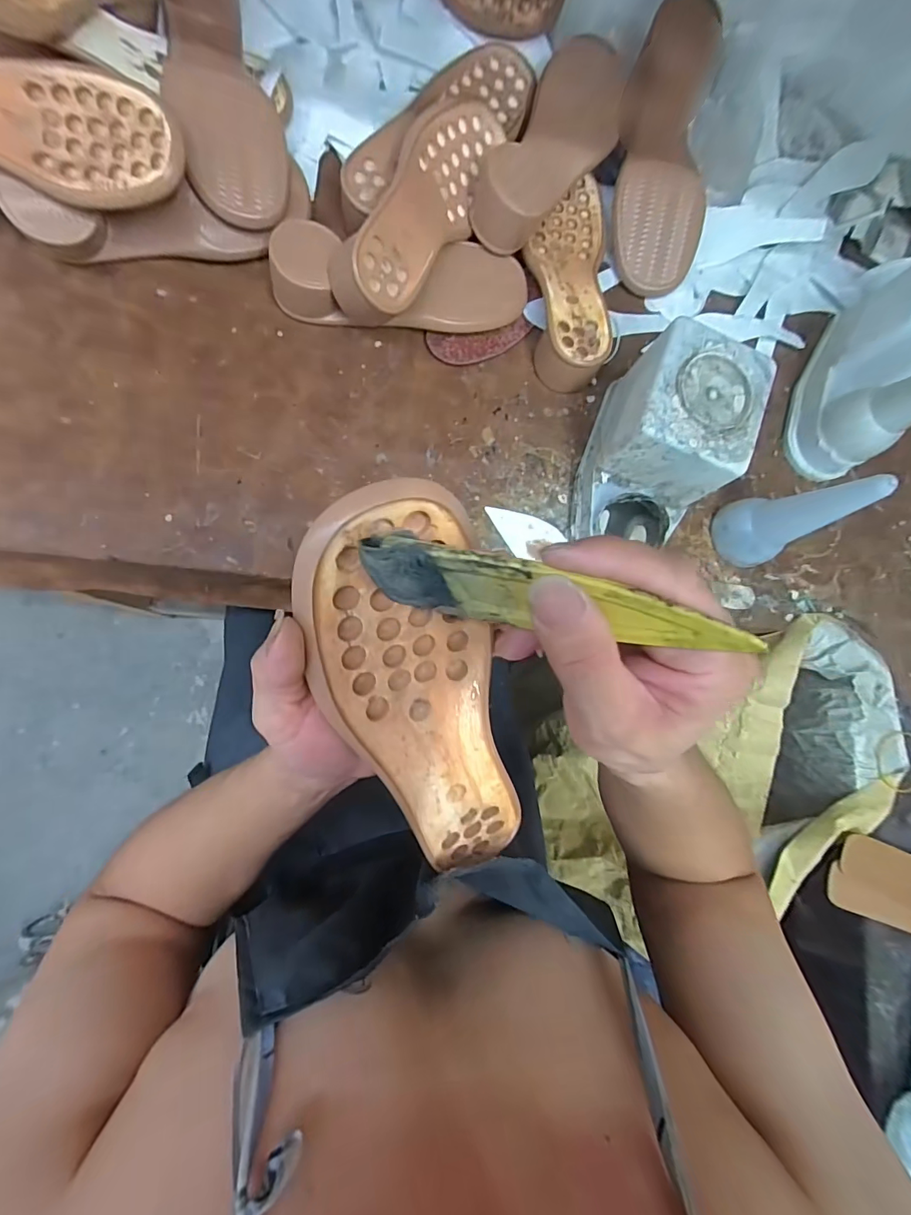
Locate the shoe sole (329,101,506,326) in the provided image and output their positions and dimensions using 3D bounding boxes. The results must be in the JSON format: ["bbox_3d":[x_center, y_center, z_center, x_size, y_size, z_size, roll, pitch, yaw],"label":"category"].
[{"bbox_3d":[-0.036,-0.369,0.431,0.081,0.073,0.242,42,65,-44],"label":"shoe sole"}]

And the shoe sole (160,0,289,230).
[{"bbox_3d":[-0.207,-0.455,0.396,0.087,0.057,0.224,-16,88,-10],"label":"shoe sole"}]

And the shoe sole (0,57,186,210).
[{"bbox_3d":[-0.336,-0.367,0.343,0.240,0.043,0.090,3,84,-9],"label":"shoe sole"}]

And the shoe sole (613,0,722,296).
[{"bbox_3d":[0.212,-0.463,0.479,0.088,0.041,0.238,1,106,3],"label":"shoe sole"}]

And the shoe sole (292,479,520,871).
[{"bbox_3d":[-0.012,0.055,0.235,0.080,0.022,0.233,-20,120,-7],"label":"shoe sole"}]

